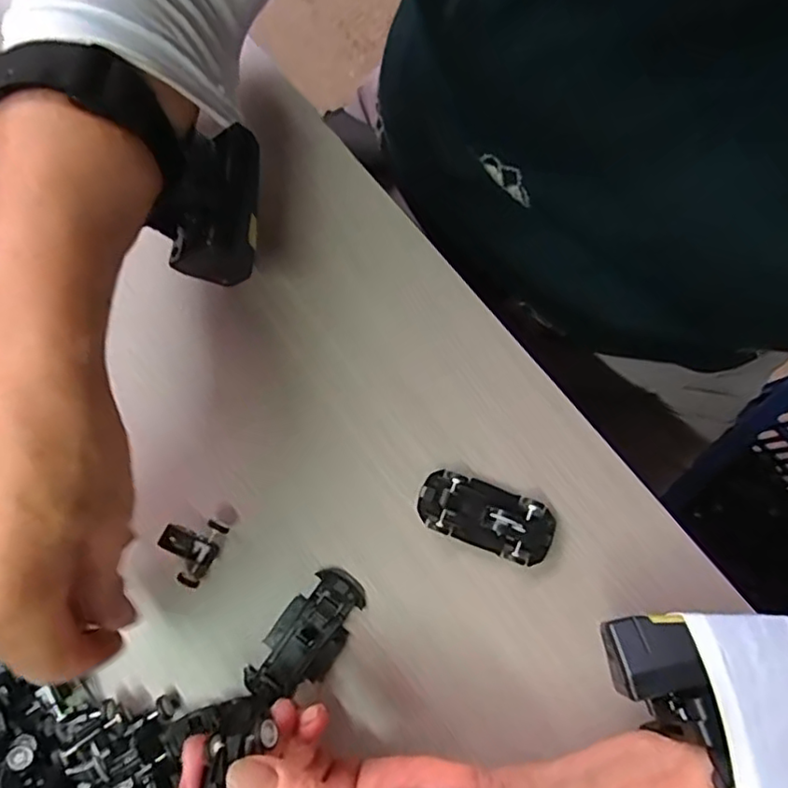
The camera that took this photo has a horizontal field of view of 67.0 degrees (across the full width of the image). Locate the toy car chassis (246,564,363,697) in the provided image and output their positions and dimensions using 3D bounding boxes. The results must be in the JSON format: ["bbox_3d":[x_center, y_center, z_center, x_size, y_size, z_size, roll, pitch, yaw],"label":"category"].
[{"bbox_3d":[-0.040,0.113,0.278,0.031,0.004,0.064,35,81,6],"label":"toy car chassis"}]

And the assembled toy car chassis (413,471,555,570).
[{"bbox_3d":[0.044,0.058,0.284,0.064,0.014,0.030,19,79,3],"label":"assembled toy car chassis"}]

